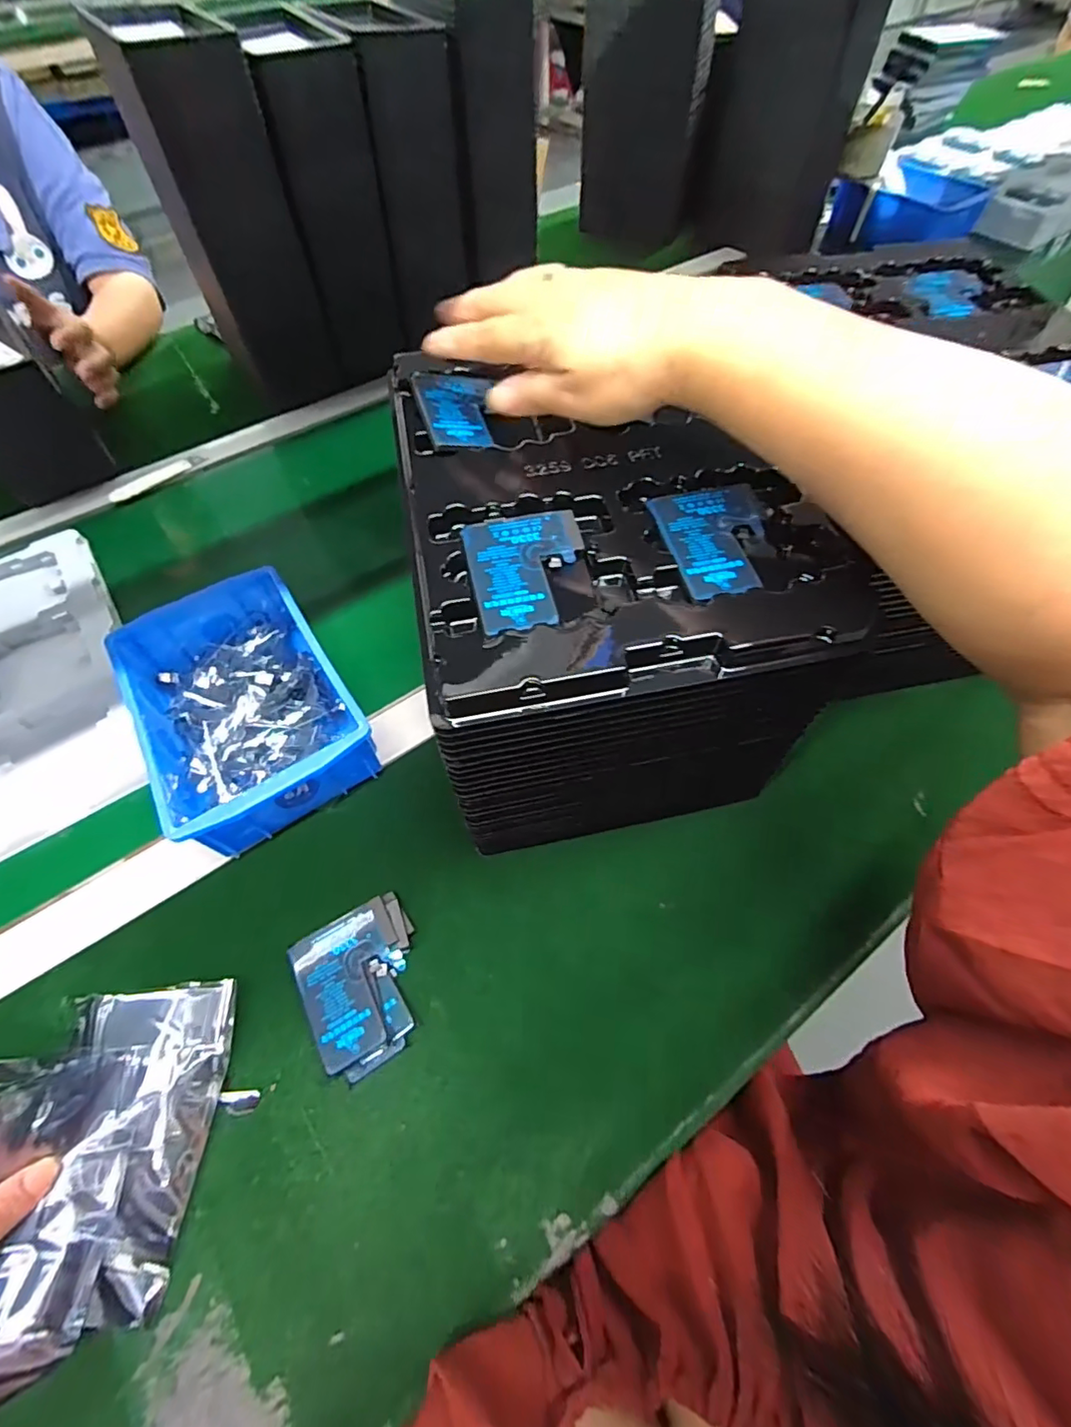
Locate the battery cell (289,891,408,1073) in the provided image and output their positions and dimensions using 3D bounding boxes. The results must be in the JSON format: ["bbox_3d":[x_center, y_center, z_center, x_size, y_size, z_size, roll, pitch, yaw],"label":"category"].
[{"bbox_3d":[-0.107,0.158,0.325,0.059,0.008,0.077,-22,63,-17],"label":"battery cell"}]

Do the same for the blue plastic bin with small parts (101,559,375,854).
[{"bbox_3d":[-0.215,-0.009,0.408,0.128,0.061,0.203,-31,63,-17],"label":"blue plastic bin with small parts"}]

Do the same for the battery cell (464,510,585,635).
[{"bbox_3d":[-0.002,-0.074,0.274,0.057,0.004,0.076,-10,59,-5],"label":"battery cell"}]

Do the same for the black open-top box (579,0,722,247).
[{"bbox_3d":[0.157,-0.878,0.820,0.167,0.266,0.078,24,62,15],"label":"black open-top box"}]

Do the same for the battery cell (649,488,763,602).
[{"bbox_3d":[0.096,-0.091,0.282,0.056,0.004,0.076,-10,59,-5],"label":"battery cell"}]

